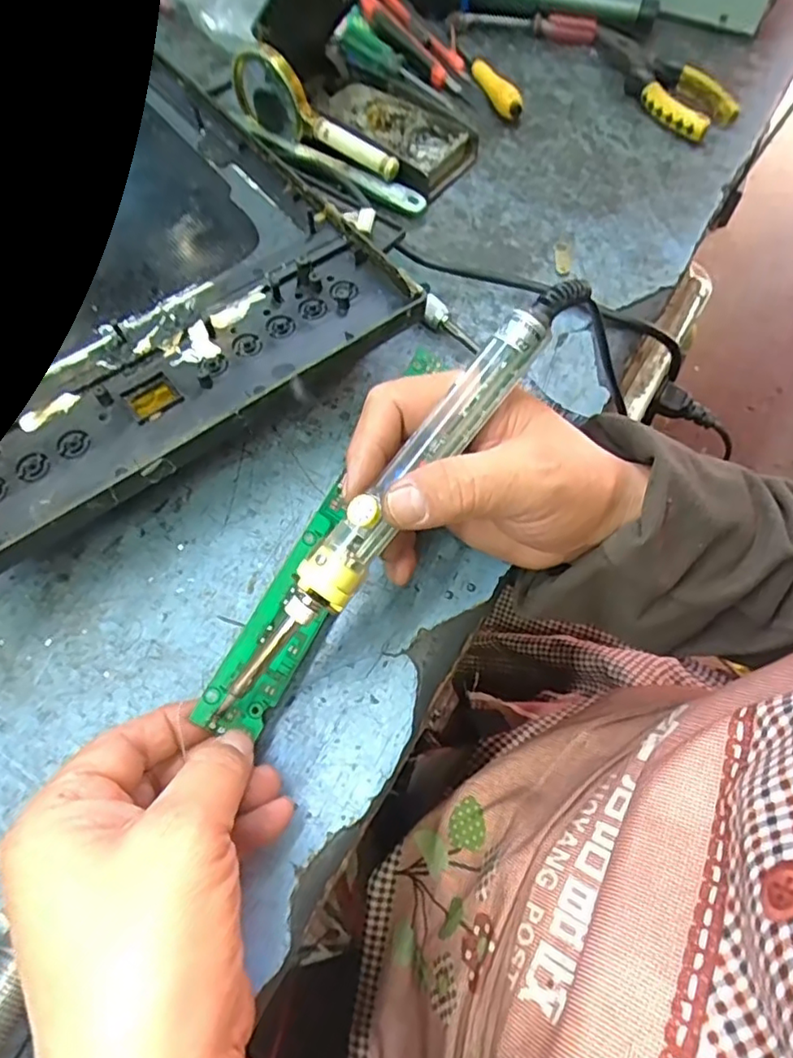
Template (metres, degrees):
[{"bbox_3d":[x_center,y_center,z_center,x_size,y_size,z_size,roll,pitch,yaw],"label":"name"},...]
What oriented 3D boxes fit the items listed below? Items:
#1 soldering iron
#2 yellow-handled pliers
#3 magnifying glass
[{"bbox_3d":[0.001,-0.017,0.254,0.019,0.019,0.222,38,88,19],"label":"soldering iron"},{"bbox_3d":[0.211,-0.376,0.515,0.076,0.021,0.154,-34,66,-15],"label":"yellow-handled pliers"},{"bbox_3d":[-0.061,-0.294,0.441,0.147,0.063,0.012,35,69,18],"label":"magnifying glass"}]

